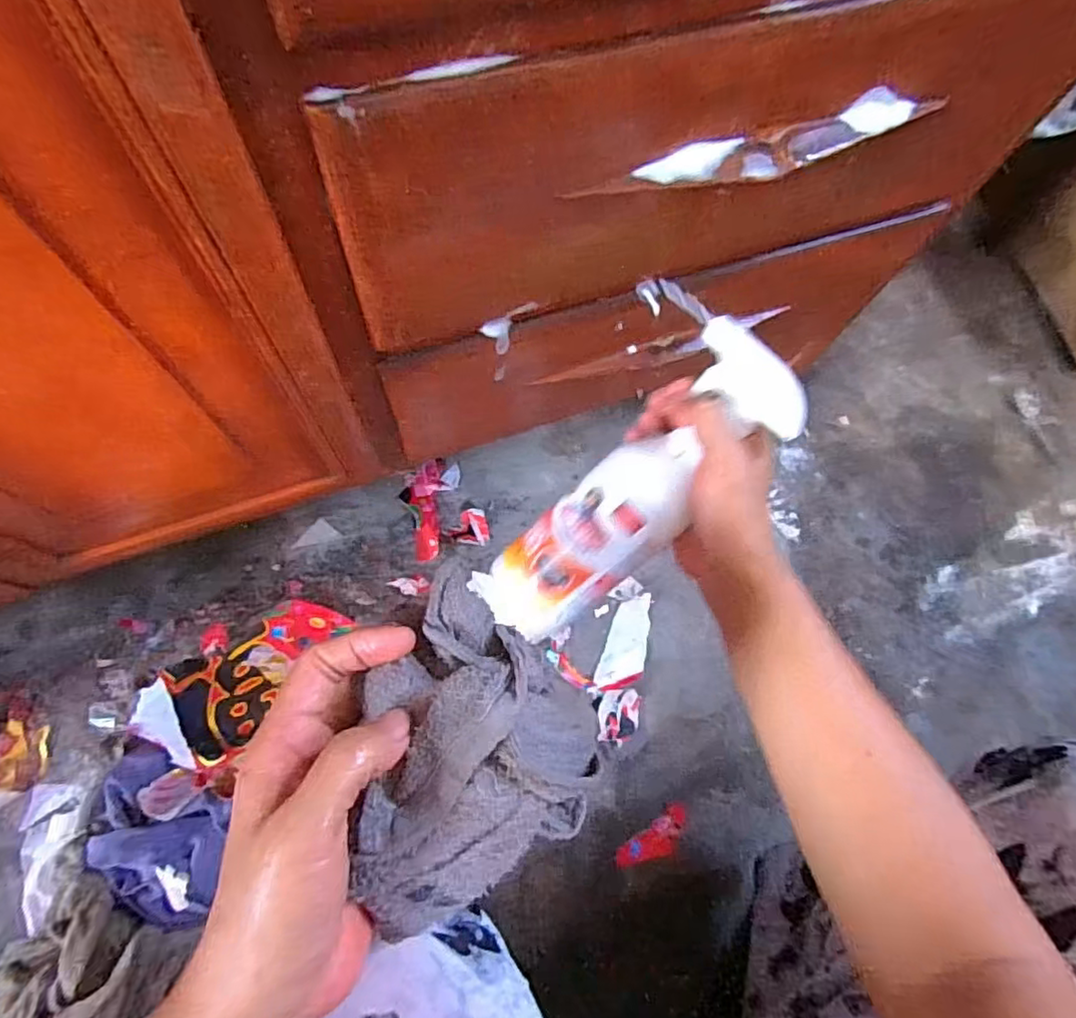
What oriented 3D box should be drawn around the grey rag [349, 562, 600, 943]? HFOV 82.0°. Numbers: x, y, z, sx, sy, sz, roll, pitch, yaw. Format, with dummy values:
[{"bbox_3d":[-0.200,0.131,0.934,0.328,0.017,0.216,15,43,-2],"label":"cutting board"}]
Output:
[{"bbox_3d":[-0.024,0.102,0.272,0.097,0.077,0.140,-1,73,-2],"label":"grey rag"}]

